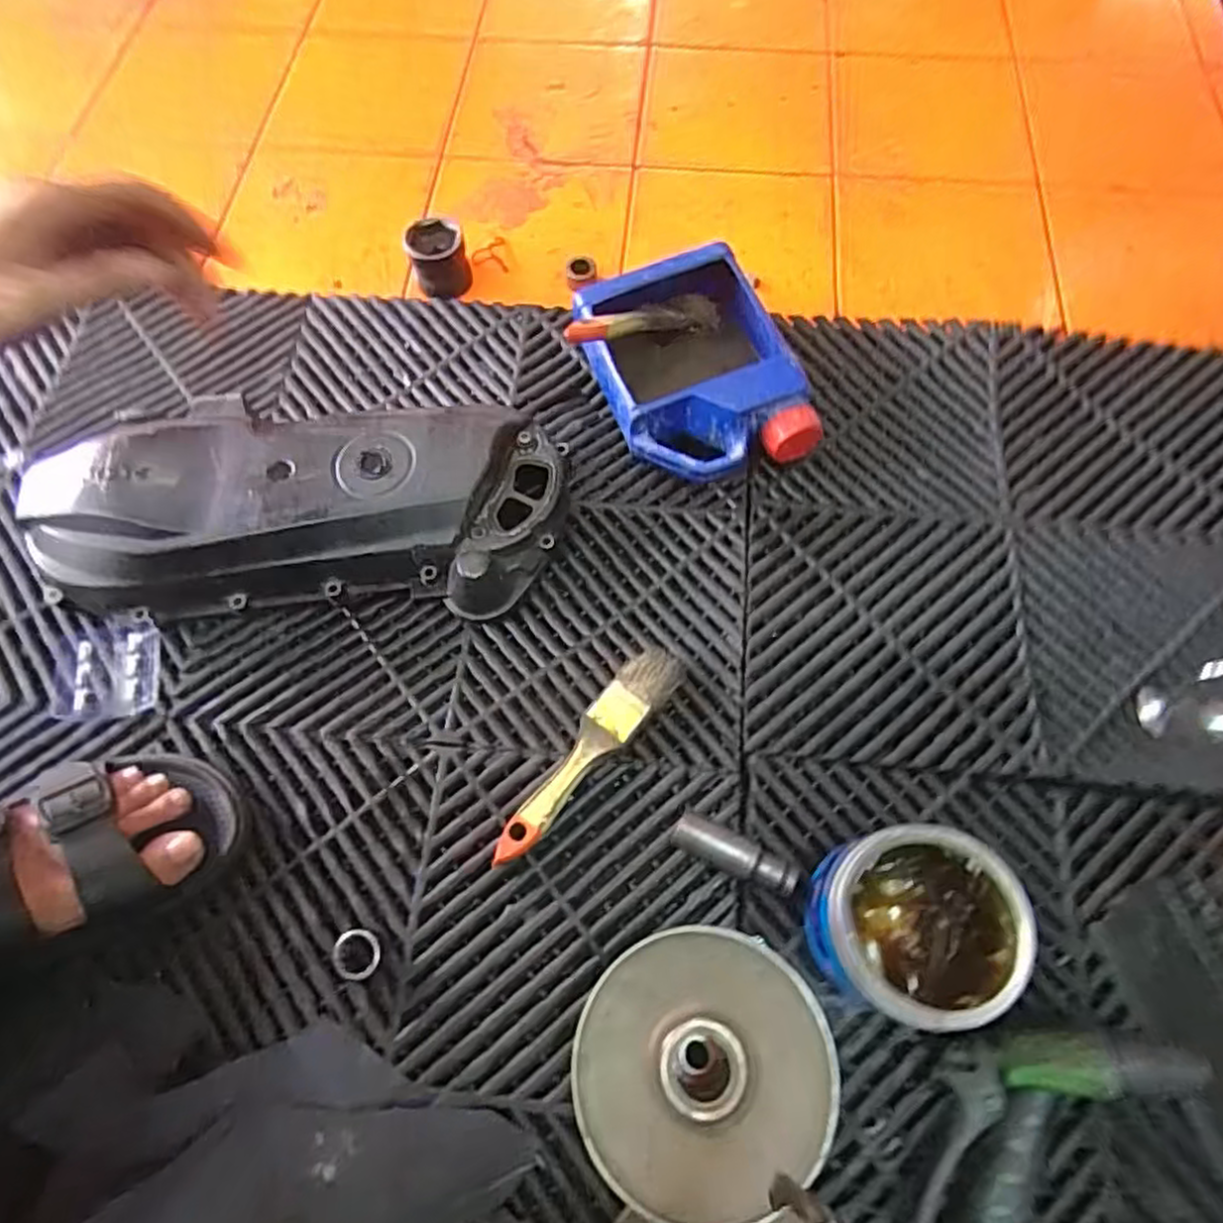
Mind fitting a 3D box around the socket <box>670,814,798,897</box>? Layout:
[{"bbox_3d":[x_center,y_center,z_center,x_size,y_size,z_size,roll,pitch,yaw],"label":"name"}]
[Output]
[{"bbox_3d":[0.079,0.158,0.466,0.081,0.025,0.024,22,69,10],"label":"socket"}]

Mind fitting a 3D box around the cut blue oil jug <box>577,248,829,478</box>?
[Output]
[{"bbox_3d":[0.066,-0.189,0.582,0.158,0.075,0.185,-16,68,-5],"label":"cut blue oil jug"}]

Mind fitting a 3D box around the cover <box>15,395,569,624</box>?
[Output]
[{"bbox_3d":[-0.226,-0.082,0.537,0.373,0.085,0.159,-2,67,1],"label":"cover"}]

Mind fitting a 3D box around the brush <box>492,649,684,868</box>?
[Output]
[{"bbox_3d":[-0.019,0.095,0.492,0.036,0.022,0.176,40,74,16],"label":"brush"}]

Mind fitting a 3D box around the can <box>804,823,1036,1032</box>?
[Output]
[{"bbox_3d":[0.173,0.181,0.417,0.106,0.081,0.098,-1,67,1],"label":"can"}]

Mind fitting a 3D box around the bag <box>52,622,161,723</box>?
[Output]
[{"bbox_3d":[-0.367,0.044,0.522,0.072,0.016,0.067,-6,67,-1],"label":"bag"}]

